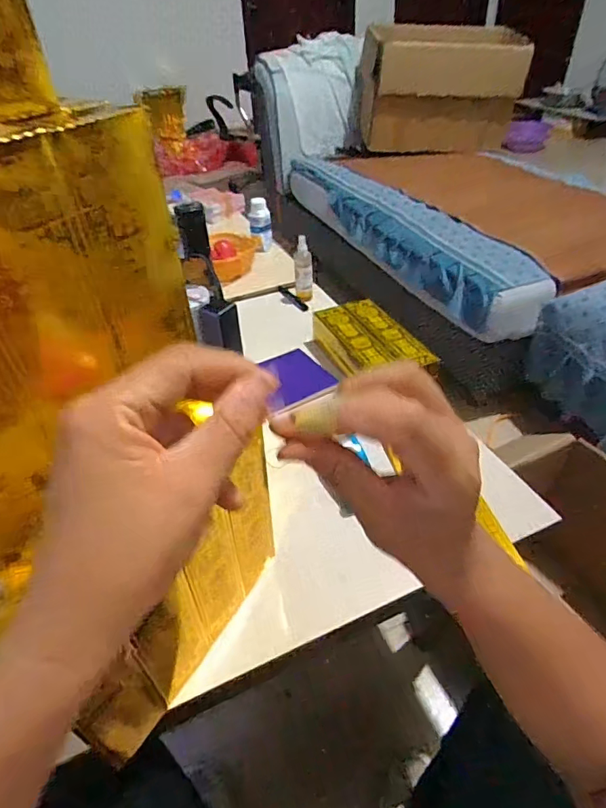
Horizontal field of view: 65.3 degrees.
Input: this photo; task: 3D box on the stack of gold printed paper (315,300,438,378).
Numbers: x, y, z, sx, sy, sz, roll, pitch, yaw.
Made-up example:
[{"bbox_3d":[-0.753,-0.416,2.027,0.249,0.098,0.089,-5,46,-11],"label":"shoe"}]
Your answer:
[{"bbox_3d":[0.132,-0.113,0.909,0.135,0.064,0.267,-17,42,-15],"label":"stack of gold printed paper"}]

